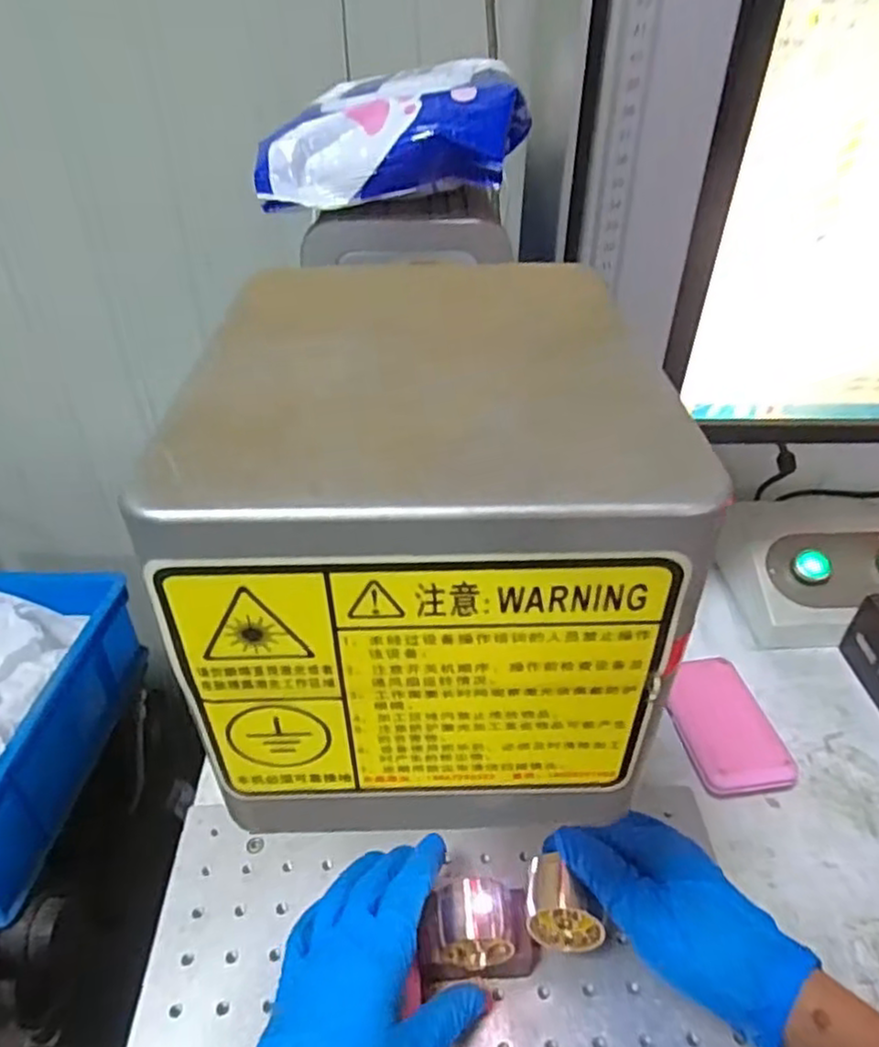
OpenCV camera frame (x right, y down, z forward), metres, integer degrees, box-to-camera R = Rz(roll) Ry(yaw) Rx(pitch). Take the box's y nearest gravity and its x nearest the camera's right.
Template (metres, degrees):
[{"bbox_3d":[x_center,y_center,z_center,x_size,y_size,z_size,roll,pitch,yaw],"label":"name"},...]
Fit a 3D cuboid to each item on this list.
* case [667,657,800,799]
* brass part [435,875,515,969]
[{"bbox_3d":[0.207,0.147,0.498,0.064,0.019,0.105,-6,41,-8],"label":"case"},{"bbox_3d":[0.018,0.211,0.366,0.037,0.033,0.035,-6,38,-8],"label":"brass part"}]

